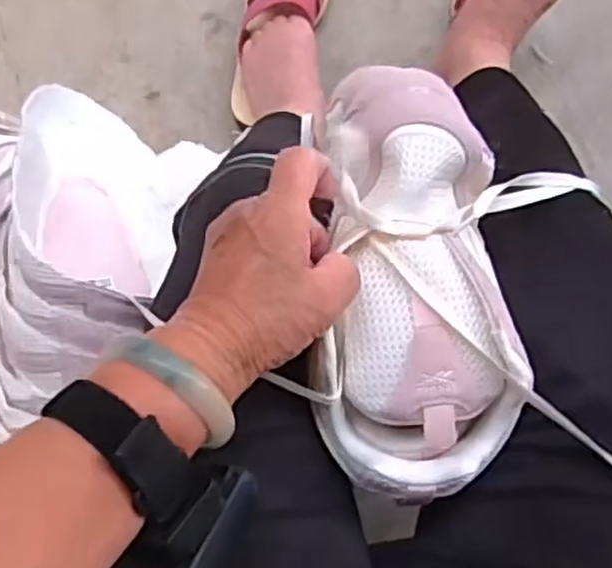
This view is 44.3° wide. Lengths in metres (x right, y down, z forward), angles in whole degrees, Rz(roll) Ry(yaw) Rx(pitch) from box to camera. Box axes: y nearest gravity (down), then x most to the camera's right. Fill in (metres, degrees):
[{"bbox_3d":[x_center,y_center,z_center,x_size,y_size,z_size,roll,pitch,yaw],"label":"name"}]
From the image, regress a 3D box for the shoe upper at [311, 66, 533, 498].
[{"bbox_3d":[0.058,-0.014,0.417,0.104,0.072,0.245,-2,76,1],"label":"shoe upper"}]

